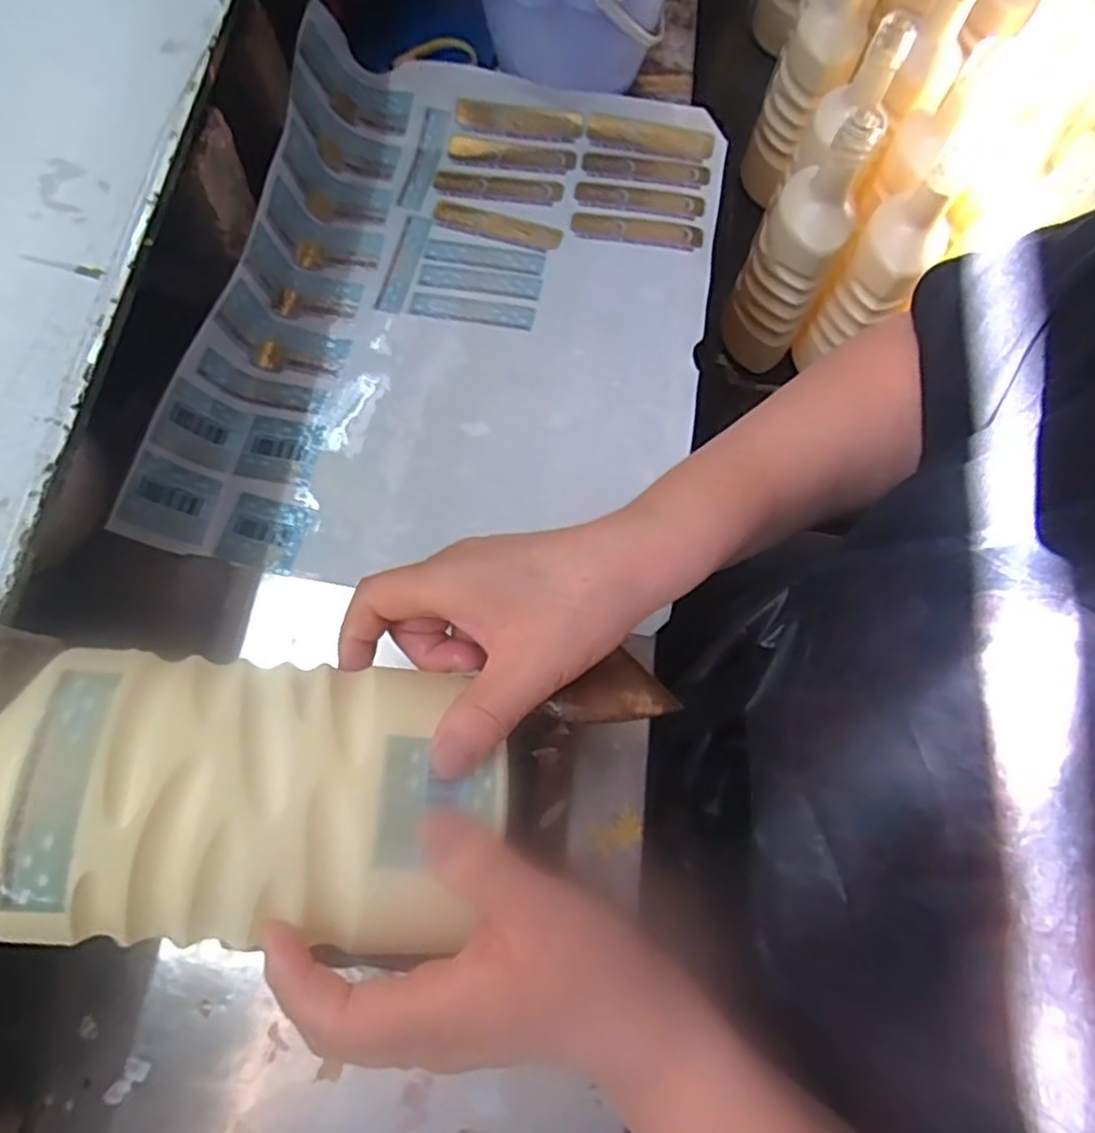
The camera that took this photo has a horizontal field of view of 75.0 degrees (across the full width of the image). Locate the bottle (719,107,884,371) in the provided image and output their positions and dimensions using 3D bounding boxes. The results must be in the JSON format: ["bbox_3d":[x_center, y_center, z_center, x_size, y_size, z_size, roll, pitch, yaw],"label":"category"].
[{"bbox_3d":[0.226,-0.289,0.662,0.074,0.255,0.071,25,72,5],"label":"bottle"}]

